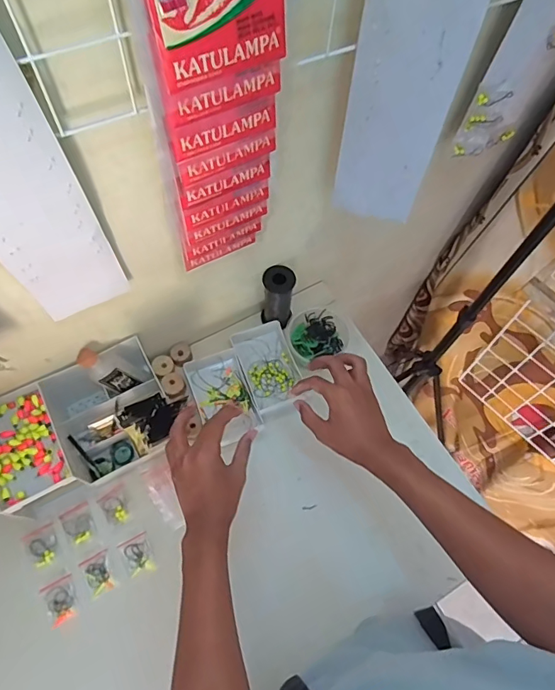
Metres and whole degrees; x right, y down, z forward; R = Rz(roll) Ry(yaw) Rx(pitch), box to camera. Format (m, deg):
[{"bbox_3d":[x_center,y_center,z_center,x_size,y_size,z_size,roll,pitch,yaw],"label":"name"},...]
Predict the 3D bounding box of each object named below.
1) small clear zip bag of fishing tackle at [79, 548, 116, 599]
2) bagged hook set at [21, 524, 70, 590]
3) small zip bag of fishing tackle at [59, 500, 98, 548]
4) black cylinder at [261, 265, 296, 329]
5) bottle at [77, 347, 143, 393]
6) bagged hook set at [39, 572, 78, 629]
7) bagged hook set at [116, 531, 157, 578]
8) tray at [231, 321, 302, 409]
[{"bbox_3d":[-0.231,0.296,0.593,0.036,0.004,0.047,-26,68,-15],"label":"small clear zip bag of fishing tackle"},{"bbox_3d":[-0.303,0.274,0.600,0.043,0.004,0.071,-26,68,-15],"label":"bagged hook set"},{"bbox_3d":[-0.267,0.243,0.618,0.039,0.004,0.051,-25,68,-15],"label":"small zip bag of fishing tackle"},{"bbox_3d":[0.000,-0.069,0.719,0.047,0.116,0.052,6,64,0],"label":"black cylinder"},{"bbox_3d":[-0.233,0.037,0.632,0.030,0.090,0.032,-5,56,39],"label":"bottle"},{"bbox_3d":[-0.273,0.322,0.578,0.037,0.004,0.051,-23,67,-14],"label":"bagged hook set"},{"bbox_3d":[-0.184,0.279,0.608,0.039,0.004,0.049,-24,67,-14],"label":"bagged hook set"},{"bbox_3d":[-0.013,0.032,0.722,0.086,0.029,0.129,-20,66,-12],"label":"tray"}]

